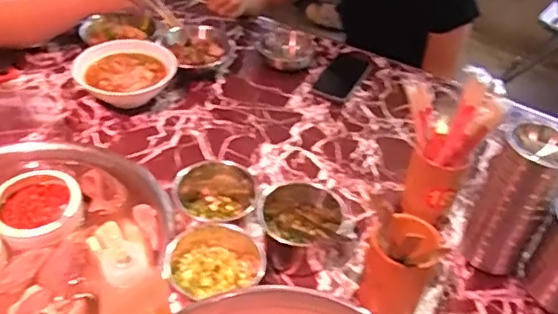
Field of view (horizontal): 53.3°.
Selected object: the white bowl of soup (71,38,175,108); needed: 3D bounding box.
[{"bbox_3d":[-0.289,-0.156,1.047,0.176,0.075,0.167,2,42,-2],"label":"white bowl of soup"}]

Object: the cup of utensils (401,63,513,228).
[{"bbox_3d":[0.236,-0.009,0.817,0.121,0.228,0.093,7,42,3],"label":"cup of utensils"}]

